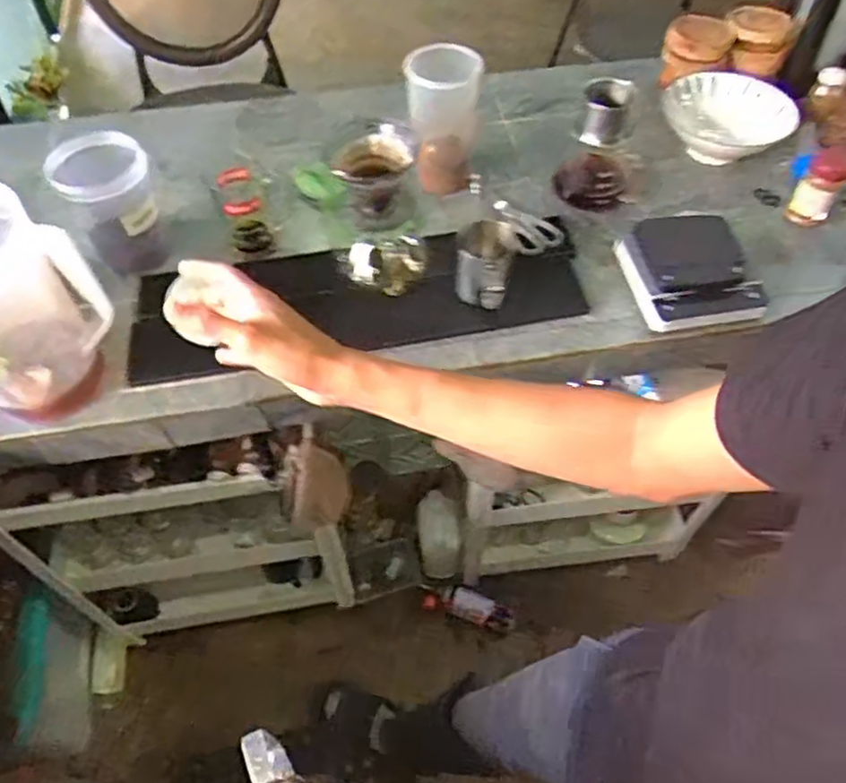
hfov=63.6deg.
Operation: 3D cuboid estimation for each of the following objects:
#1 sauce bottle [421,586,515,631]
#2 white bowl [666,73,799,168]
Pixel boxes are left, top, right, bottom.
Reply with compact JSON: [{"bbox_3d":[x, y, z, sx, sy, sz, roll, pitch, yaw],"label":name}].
[{"bbox_3d":[0.108,0.493,1.559,0.217,0.065,0.062,13,56,8],"label":"sauce bottle"},{"bbox_3d":[0.484,-0.436,1.069,0.179,0.084,0.179,0,55,0],"label":"white bowl"}]

